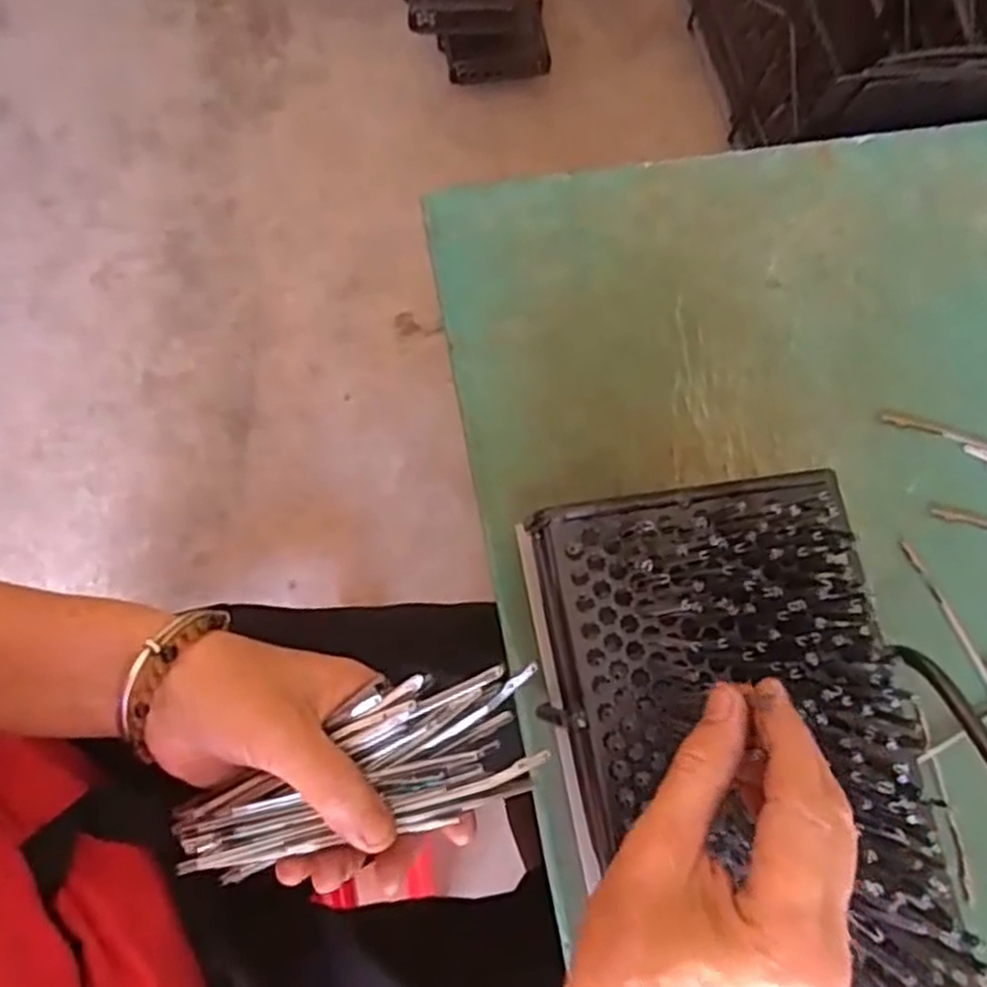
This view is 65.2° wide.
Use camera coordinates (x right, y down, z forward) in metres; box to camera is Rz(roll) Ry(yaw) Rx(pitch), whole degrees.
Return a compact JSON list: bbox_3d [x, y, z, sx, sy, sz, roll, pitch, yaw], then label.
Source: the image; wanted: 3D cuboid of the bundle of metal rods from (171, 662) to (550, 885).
[{"bbox_3d":[-0.051,0.113,0.308,0.143,0.023,0.055,-19,76,-12],"label":"bundle of metal rods"}]

